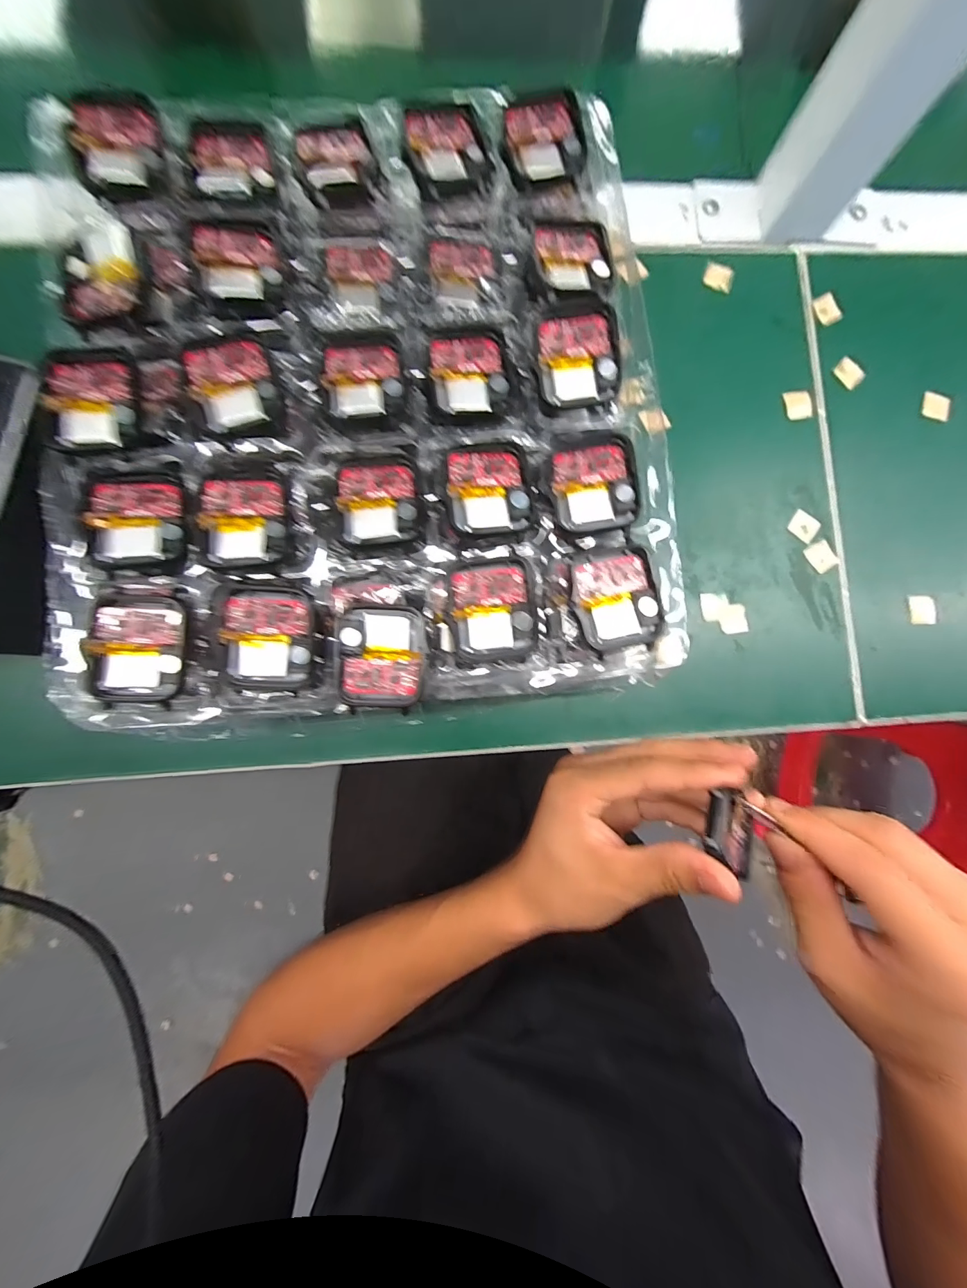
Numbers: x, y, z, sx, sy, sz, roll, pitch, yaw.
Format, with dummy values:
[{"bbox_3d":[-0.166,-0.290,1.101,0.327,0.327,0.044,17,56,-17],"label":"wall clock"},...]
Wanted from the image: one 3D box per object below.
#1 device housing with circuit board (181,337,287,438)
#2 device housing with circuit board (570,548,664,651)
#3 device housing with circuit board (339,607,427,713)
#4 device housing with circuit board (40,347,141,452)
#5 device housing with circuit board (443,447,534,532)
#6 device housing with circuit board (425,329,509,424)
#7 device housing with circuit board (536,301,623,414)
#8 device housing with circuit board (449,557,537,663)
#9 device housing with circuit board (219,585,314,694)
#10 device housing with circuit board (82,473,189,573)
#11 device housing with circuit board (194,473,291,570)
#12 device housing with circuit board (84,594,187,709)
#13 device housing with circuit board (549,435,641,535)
[{"bbox_3d":[-0.105,-0.110,0.177,0.034,0.006,0.043,-15,86,-4],"label":"device housing with circuit board"},{"bbox_3d":[0.057,-0.019,0.180,0.036,0.006,0.041,-15,87,-6],"label":"device housing with circuit board"},{"bbox_3d":[-0.043,0.005,0.178,0.035,0.010,0.043,3,85,-5],"label":"device housing with circuit board"},{"bbox_3d":[-0.163,-0.100,0.172,0.038,0.008,0.038,-4,85,-3],"label":"device housing with circuit board"},{"bbox_3d":[0.002,-0.068,0.182,0.034,0.009,0.040,-6,85,-3],"label":"device housing with circuit board"},{"bbox_3d":[-0.006,-0.122,0.189,0.035,0.004,0.043,-6,85,-3],"label":"device housing with circuit board"},{"bbox_3d":[0.042,-0.129,0.187,0.036,0.011,0.043,-5,85,-3],"label":"device housing with circuit board"},{"bbox_3d":[0.004,-0.014,0.180,0.035,0.009,0.042,-6,86,-6],"label":"device housing with circuit board"},{"bbox_3d":[-0.090,-0.002,0.174,0.035,0.006,0.043,1,85,-3],"label":"device housing with circuit board"},{"bbox_3d":[-0.143,-0.051,0.175,0.035,0.008,0.043,-5,85,-3],"label":"device housing with circuit board"},{"bbox_3d":[-0.100,-0.052,0.176,0.037,0.006,0.039,-3,85,-3],"label":"device housing with circuit board"},{"bbox_3d":[-0.140,0.002,0.170,0.035,0.006,0.044,0,85,-3],"label":"device housing with circuit board"},{"bbox_3d":[0.048,-0.070,0.181,0.035,0.009,0.041,-2,85,-3],"label":"device housing with circuit board"}]

